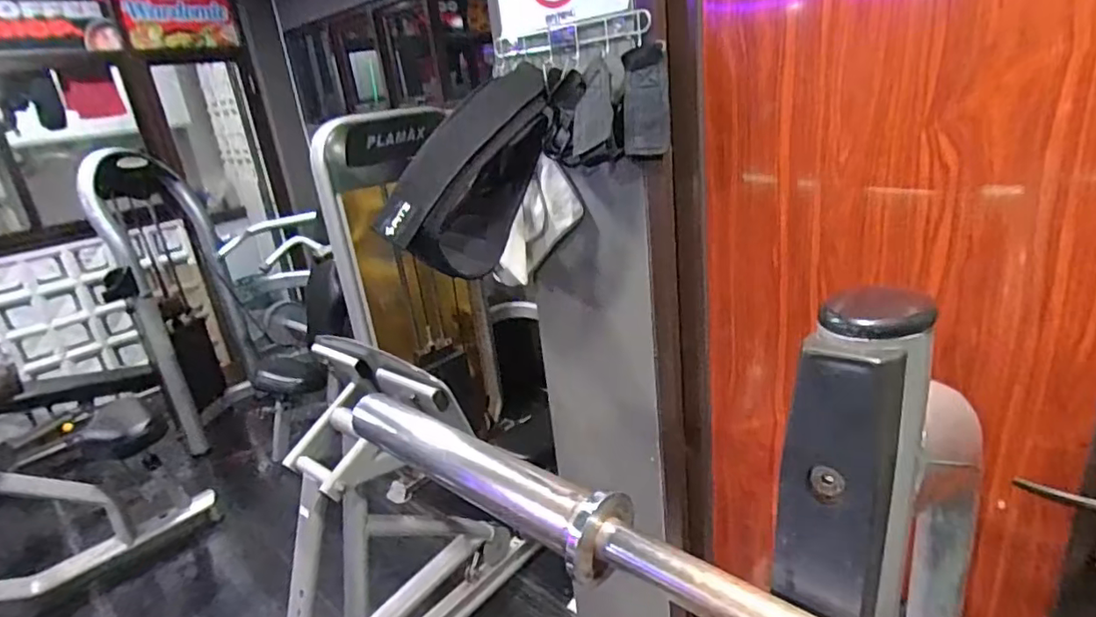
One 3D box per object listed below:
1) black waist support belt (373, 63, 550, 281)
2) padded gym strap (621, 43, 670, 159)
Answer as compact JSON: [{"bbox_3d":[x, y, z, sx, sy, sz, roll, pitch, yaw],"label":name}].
[{"bbox_3d":[-0.122,-0.215,1.012,0.220,0.340,0.328,0,22,18],"label":"black waist support belt"},{"bbox_3d":[0.148,-0.312,0.882,0.067,0.167,0.022,-2,-4,14],"label":"padded gym strap"}]

